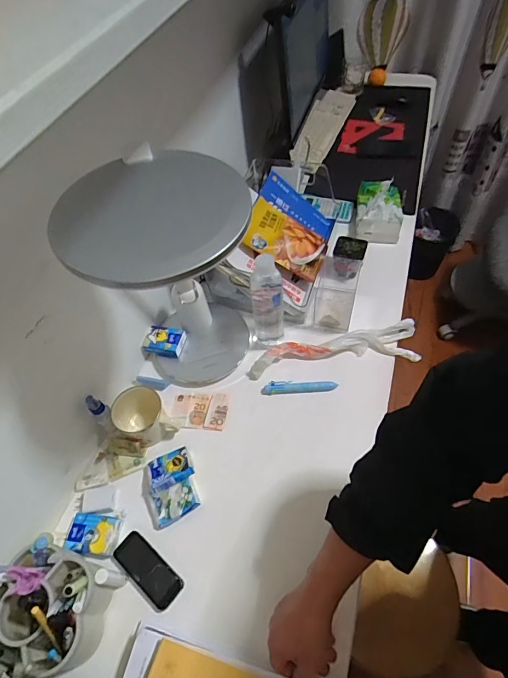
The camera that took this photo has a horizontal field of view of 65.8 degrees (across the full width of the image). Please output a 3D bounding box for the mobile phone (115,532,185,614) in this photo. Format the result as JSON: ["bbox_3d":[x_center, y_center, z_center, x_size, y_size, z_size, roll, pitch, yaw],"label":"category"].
[{"bbox_3d":[-0.162,0.349,0.596,0.117,0.006,0.051,33,65,25],"label":"mobile phone"}]

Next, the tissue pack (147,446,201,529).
[{"bbox_3d":[-0.134,0.241,0.652,0.071,0.030,0.114,-15,55,-5],"label":"tissue pack"}]

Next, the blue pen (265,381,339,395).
[{"bbox_3d":[0.089,0.093,0.755,0.136,0.013,0.022,-2,55,5],"label":"blue pen"}]

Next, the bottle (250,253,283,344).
[{"bbox_3d":[0.026,-0.075,0.732,0.058,0.224,0.059,-5,55,3],"label":"bottle"}]

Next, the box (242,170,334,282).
[{"bbox_3d":[0.080,-0.249,0.871,0.185,0.045,0.245,27,51,-5],"label":"box"}]

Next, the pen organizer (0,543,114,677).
[{"bbox_3d":[-0.281,0.358,0.521,0.146,0.140,0.136,-3,55,4],"label":"pen organizer"}]

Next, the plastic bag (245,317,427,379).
[{"bbox_3d":[0.160,0.017,0.783,0.348,0.037,0.083,-7,55,1],"label":"plastic bag"}]

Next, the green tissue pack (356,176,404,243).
[{"bbox_3d":[0.312,-0.319,0.977,0.110,0.083,0.152,5,56,9],"label":"green tissue pack"}]

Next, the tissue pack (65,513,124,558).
[{"bbox_3d":[-0.256,0.310,0.624,0.080,0.017,0.057,3,56,8],"label":"tissue pack"}]

